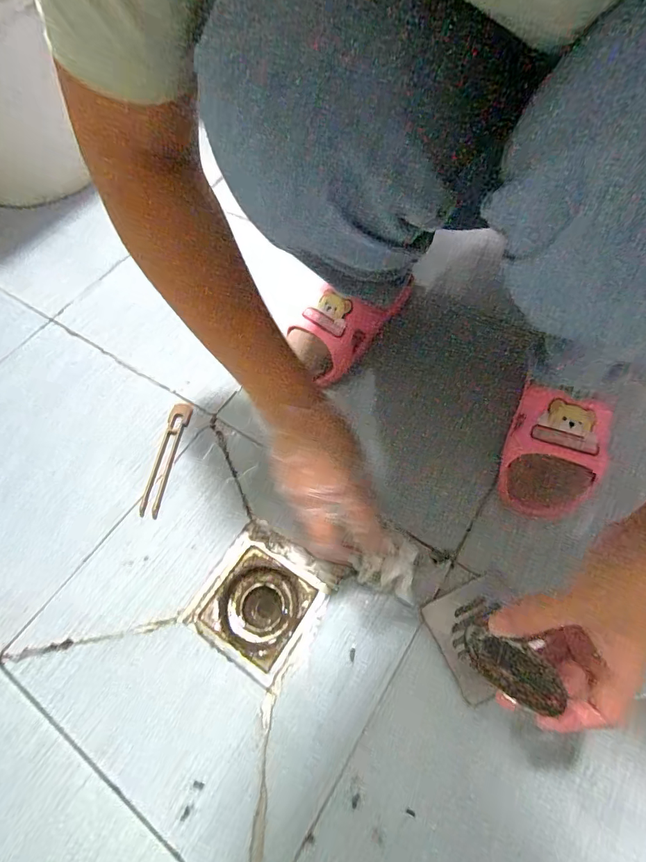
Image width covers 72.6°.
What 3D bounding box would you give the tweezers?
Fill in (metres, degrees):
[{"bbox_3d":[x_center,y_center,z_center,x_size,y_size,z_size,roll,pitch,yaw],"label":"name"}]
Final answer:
[{"bbox_3d":[-0.173,0.028,0.490,0.026,0.004,0.137,4,60,6],"label":"tweezers"}]

